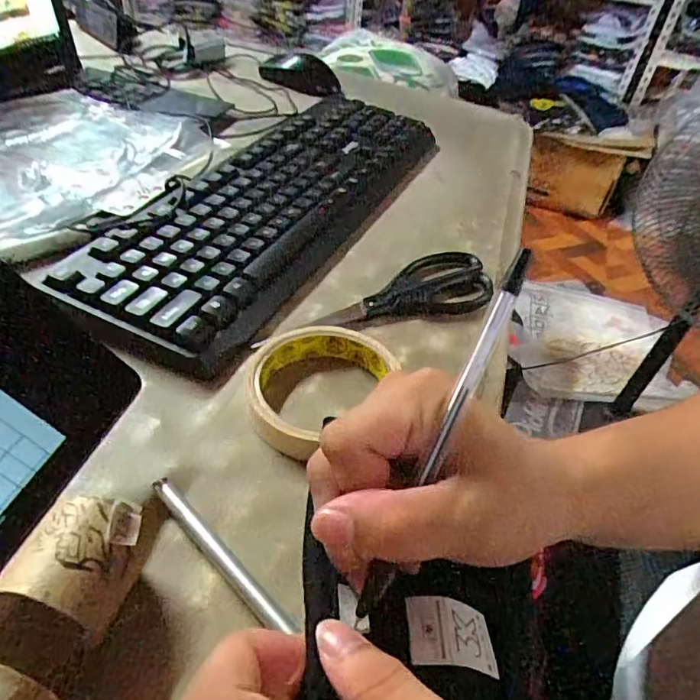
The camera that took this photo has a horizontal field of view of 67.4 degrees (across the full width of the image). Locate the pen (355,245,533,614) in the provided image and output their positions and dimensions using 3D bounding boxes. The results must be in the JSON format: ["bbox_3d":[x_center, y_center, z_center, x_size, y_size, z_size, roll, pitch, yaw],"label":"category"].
[{"bbox_3d":[0.033,0.028,0.180,0.006,0.135,0.006,25,1,19],"label":"pen"}]

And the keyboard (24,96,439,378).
[{"bbox_3d":[-0.054,-0.138,0.463,0.157,0.033,0.433,22,44,16],"label":"keyboard"}]

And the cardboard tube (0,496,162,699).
[{"bbox_3d":[-0.107,0.104,0.181,0.037,0.047,0.102,13,42,7],"label":"cardboard tube"}]

